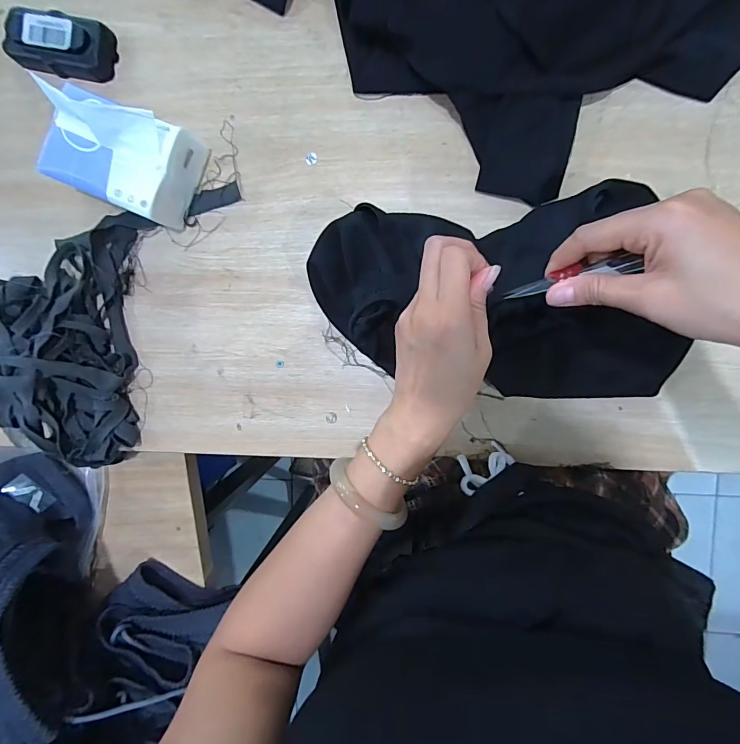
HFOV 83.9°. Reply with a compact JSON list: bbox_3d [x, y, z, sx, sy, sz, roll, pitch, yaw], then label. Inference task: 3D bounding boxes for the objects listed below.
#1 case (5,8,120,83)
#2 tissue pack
[{"bbox_3d":[-0.303,-0.319,0.402,0.101,0.027,0.050,10,96,5],"label":"case"},{"bbox_3d":[-0.232,-0.200,0.378,0.122,0.085,0.087,24,97,4],"label":"tissue pack"}]

